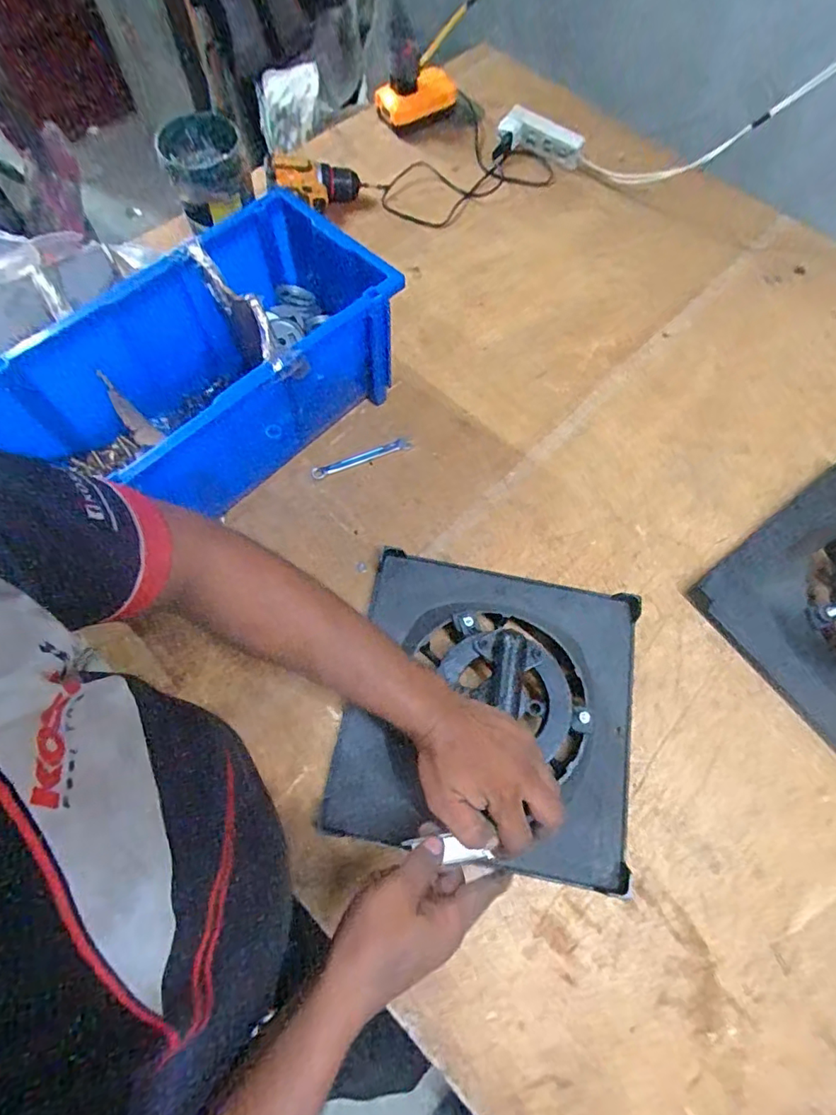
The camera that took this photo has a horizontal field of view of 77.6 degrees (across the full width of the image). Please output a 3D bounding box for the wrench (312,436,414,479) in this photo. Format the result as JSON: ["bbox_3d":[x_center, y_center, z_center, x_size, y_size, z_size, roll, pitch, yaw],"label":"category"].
[{"bbox_3d":[-0.072,-0.128,0.670,0.132,0.007,0.017,-21,71,-7],"label":"wrench"}]

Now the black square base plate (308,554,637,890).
[{"bbox_3d":[0.074,0.141,0.513,0.292,0.095,0.293,10,70,4],"label":"black square base plate"}]

